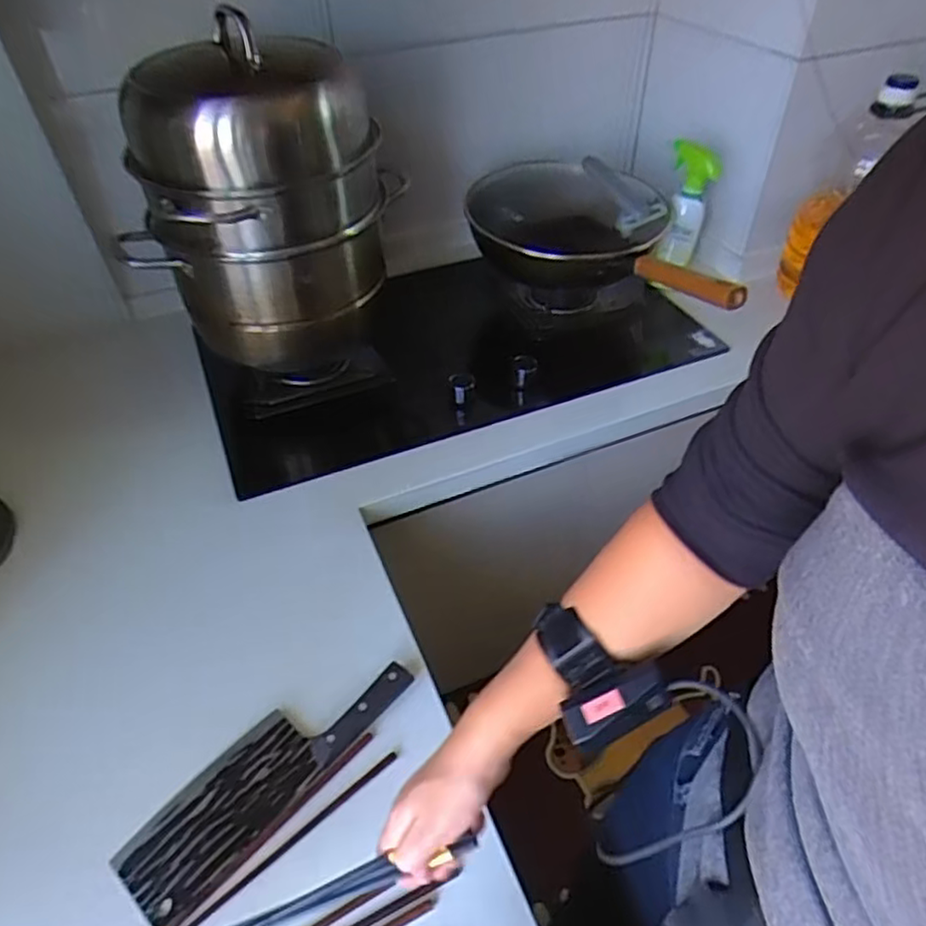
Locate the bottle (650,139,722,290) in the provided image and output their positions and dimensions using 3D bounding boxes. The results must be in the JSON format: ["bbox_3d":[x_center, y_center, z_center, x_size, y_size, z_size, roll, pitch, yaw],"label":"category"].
[{"bbox_3d":[0.361,-0.400,1.099,0.075,0.224,0.073,15,27,17],"label":"bottle"}]

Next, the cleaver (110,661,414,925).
[{"bbox_3d":[-0.179,0.277,0.622,0.088,0.024,0.277,33,54,30],"label":"cleaver"}]

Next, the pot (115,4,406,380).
[{"bbox_3d":[-0.271,-0.354,0.912,0.286,0.338,0.319,-14,46,-12],"label":"pot"}]

